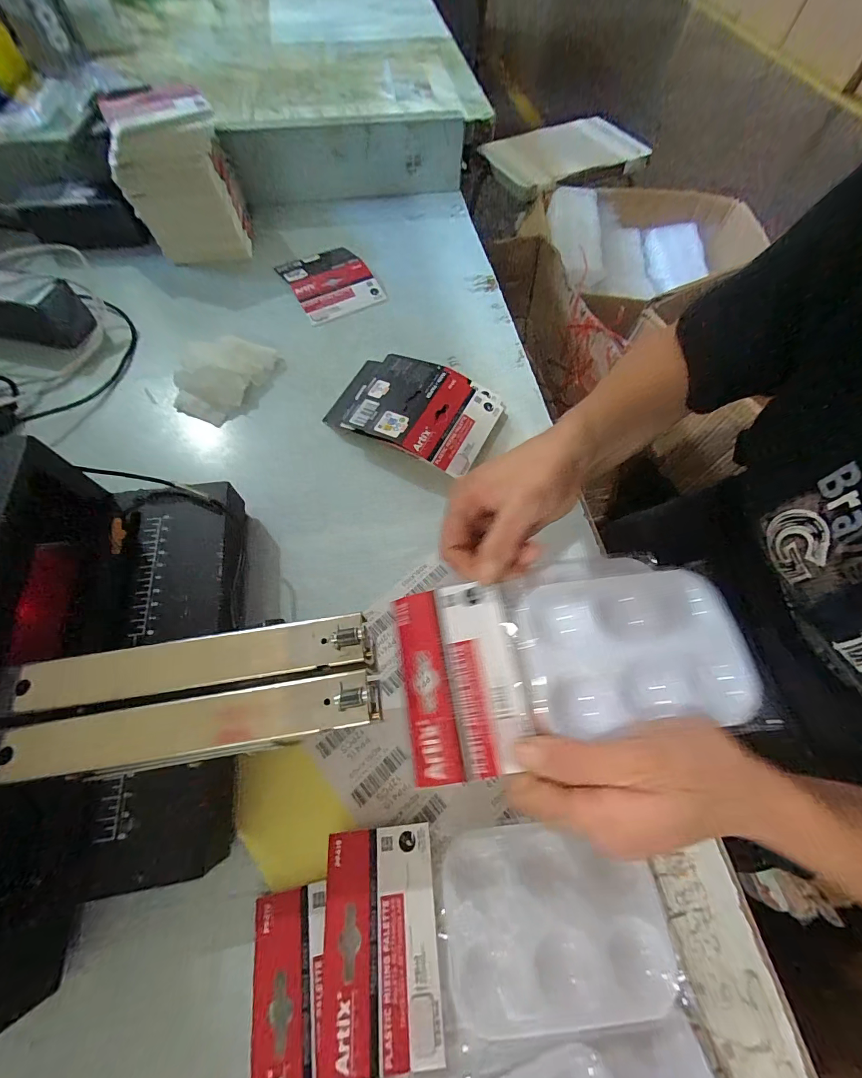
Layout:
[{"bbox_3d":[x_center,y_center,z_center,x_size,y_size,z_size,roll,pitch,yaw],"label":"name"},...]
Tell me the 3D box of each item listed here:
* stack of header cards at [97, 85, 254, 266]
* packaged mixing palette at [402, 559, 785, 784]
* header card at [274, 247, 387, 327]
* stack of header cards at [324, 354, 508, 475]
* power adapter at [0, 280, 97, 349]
[{"bbox_3d":[-0.306,-0.446,0.486,0.120,0.132,0.107,-11,66,-7],"label":"stack of header cards"},{"bbox_3d":[0.081,0.066,0.218,0.191,0.012,0.094,-8,65,-2],"label":"packaged mixing palette"},{"bbox_3d":[-0.131,-0.335,0.501,0.101,0.016,0.130,-28,69,-14],"label":"header card"},{"bbox_3d":[-0.021,-0.133,0.396,0.168,0.034,0.110,28,67,11],"label":"stack of header cards"},{"bbox_3d":[-0.449,-0.252,0.433,0.120,0.044,0.052,7,65,1],"label":"power adapter"}]

